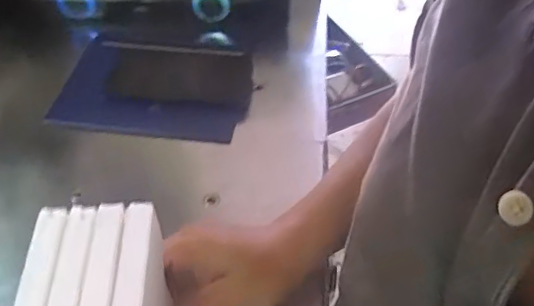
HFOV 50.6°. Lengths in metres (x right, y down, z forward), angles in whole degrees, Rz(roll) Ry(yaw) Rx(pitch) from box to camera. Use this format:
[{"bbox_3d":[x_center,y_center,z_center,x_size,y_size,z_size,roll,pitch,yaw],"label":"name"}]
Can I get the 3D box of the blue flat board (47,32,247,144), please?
[{"bbox_3d":[-0.125,-0.079,0.653,0.208,0.017,0.146,3,47,5],"label":"blue flat board"}]

